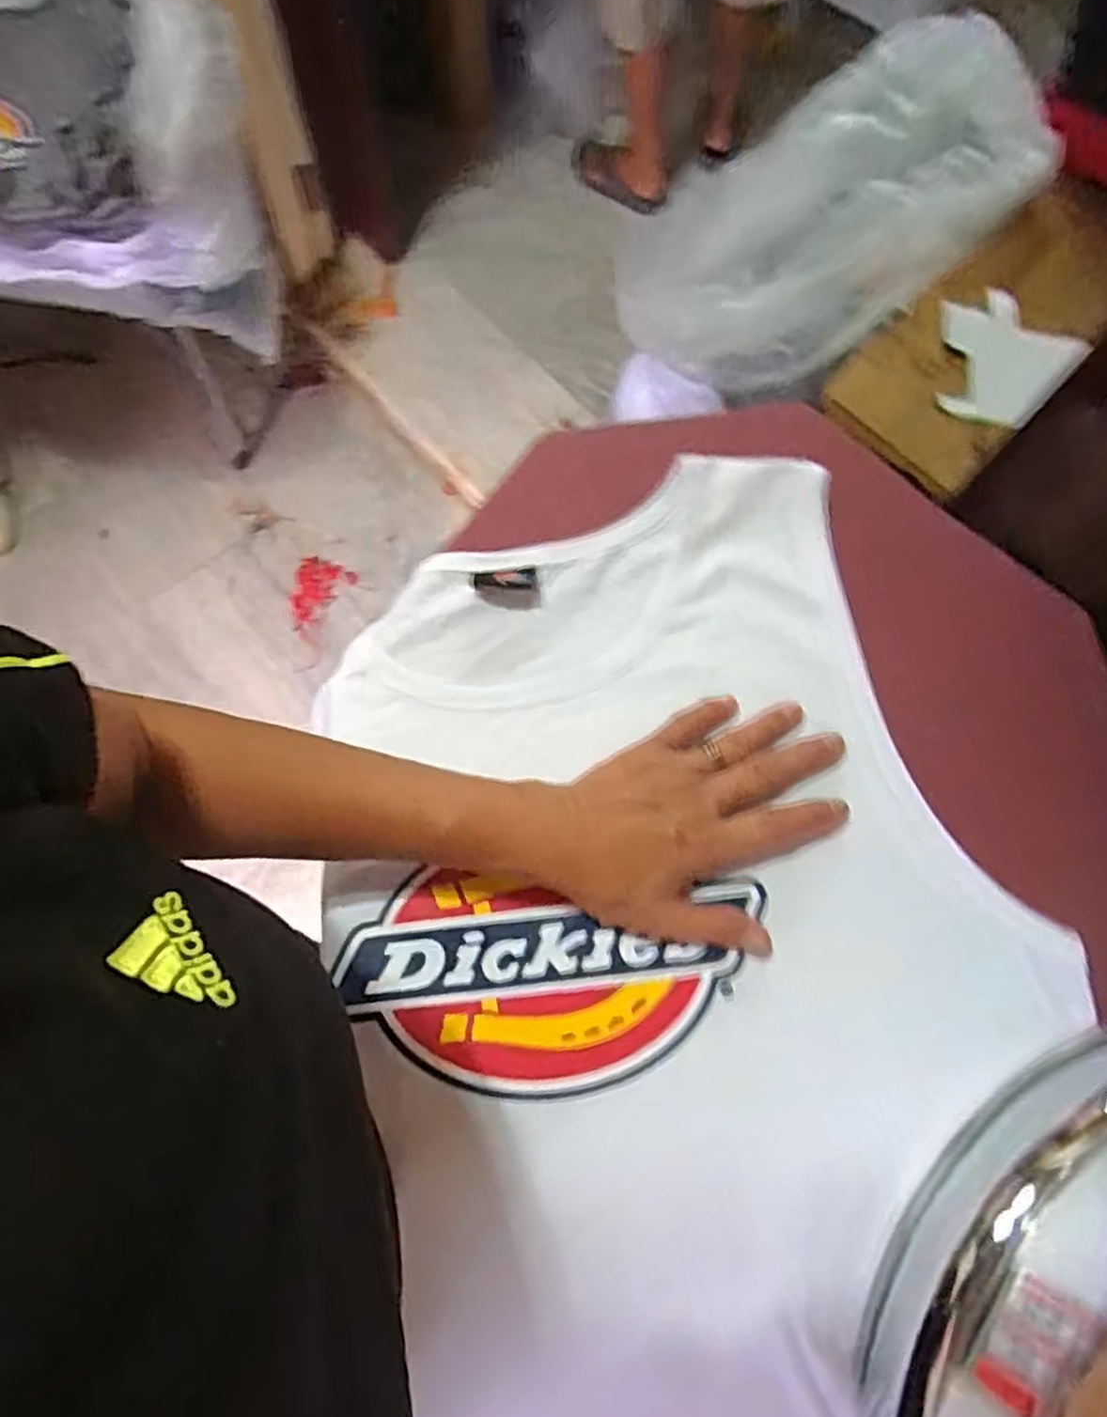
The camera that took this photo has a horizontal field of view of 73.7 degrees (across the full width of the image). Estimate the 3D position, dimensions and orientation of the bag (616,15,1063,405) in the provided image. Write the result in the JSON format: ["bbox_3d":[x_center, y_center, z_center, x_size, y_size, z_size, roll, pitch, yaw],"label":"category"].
[{"bbox_3d":[0.350,-0.666,0.998,0.530,0.242,0.370,-15,72,-7],"label":"bag"}]

